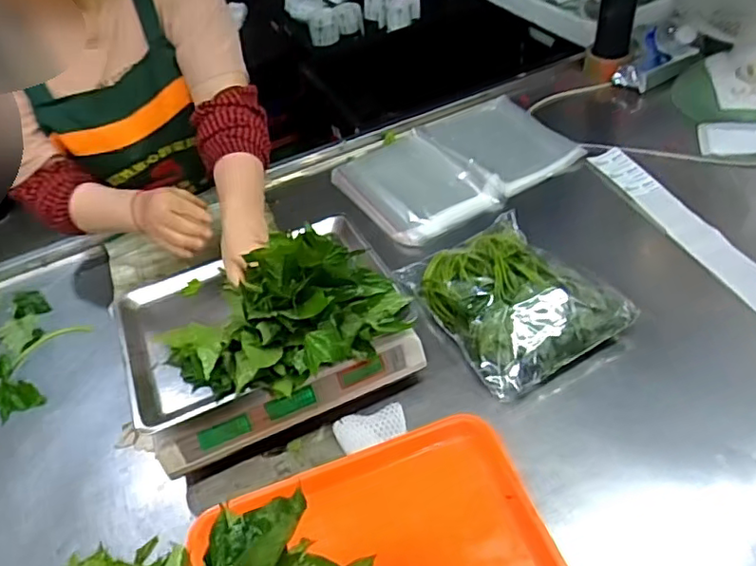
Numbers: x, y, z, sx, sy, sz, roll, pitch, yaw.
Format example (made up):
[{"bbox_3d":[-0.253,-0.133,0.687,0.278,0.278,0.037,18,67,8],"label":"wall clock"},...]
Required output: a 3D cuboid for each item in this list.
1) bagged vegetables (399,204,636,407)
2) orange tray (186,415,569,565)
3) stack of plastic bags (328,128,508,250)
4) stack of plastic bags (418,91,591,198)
[{"bbox_3d":[0.186,0.013,0.826,0.211,0.088,0.254,-22,50,-13],"label":"bagged vegetables"},{"bbox_3d":[0.005,0.255,0.512,0.290,0.031,0.232,-18,50,-10],"label":"orange tray"},{"bbox_3d":[0.060,-0.174,1.056,0.196,0.024,0.287,-37,50,-8],"label":"stack of plastic bags"},{"bbox_3d":[0.197,-0.240,1.002,0.166,0.043,0.239,-23,51,-14],"label":"stack of plastic bags"}]

